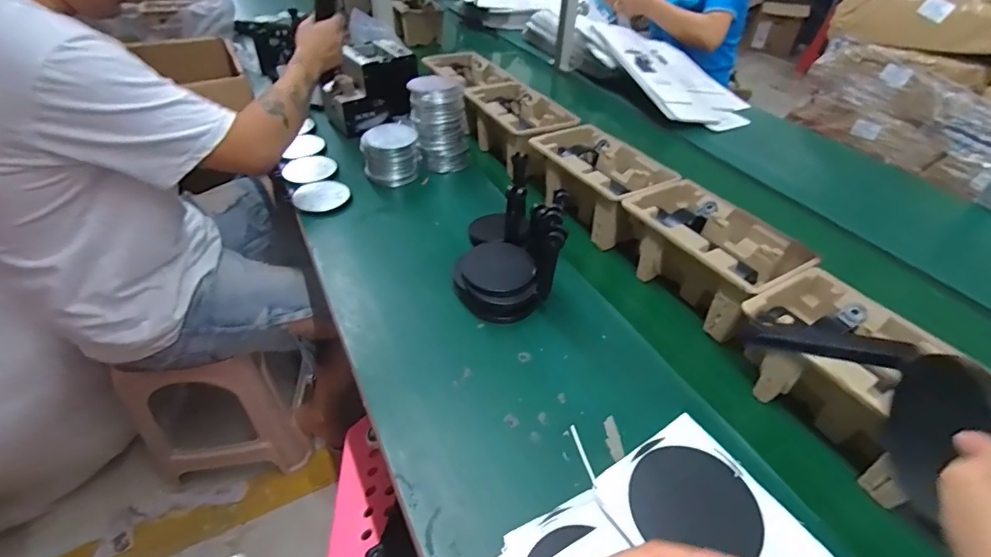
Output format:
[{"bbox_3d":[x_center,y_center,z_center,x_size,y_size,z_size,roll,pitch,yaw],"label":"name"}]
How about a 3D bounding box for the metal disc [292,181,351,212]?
[{"bbox_3d":[-0.309,-0.149,0.816,0.094,0.010,0.086,-4,49,5],"label":"metal disc"}]

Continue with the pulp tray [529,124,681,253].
[{"bbox_3d":[0.173,-0.165,0.792,0.144,0.097,0.233,-20,48,-25],"label":"pulp tray"}]

